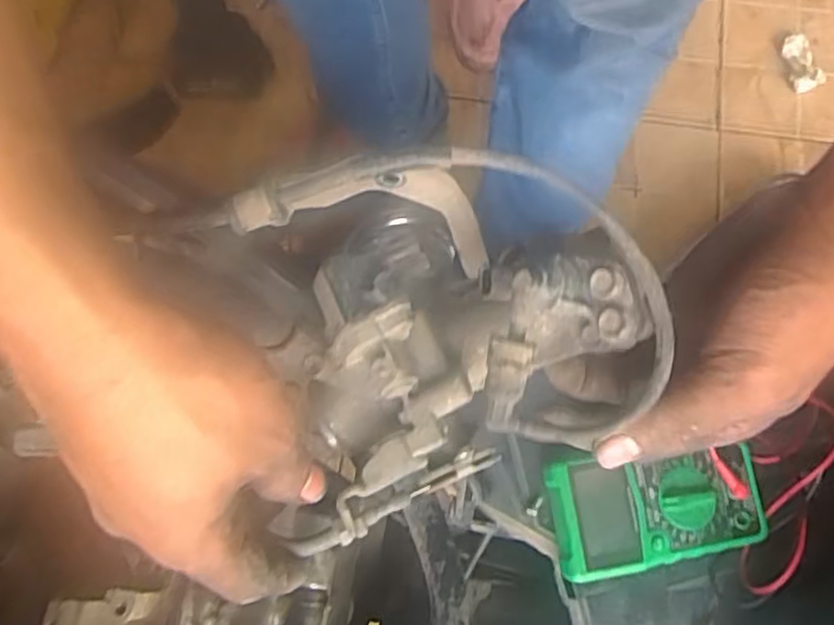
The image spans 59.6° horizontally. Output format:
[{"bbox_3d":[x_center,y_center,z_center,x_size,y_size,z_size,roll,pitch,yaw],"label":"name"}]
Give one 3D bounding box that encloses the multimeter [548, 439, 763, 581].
[{"bbox_3d":[0.158,0.127,0.476,0.137,0.025,0.070,-8,71,-2],"label":"multimeter"}]

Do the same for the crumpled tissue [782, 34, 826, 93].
[{"bbox_3d":[0.494,-0.321,0.937,0.034,0.026,0.081,-11,71,-3],"label":"crumpled tissue"}]

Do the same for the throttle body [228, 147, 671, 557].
[{"bbox_3d":[0.007,0.007,0.284,0.141,0.102,0.113,-20,72,-6],"label":"throttle body"}]

